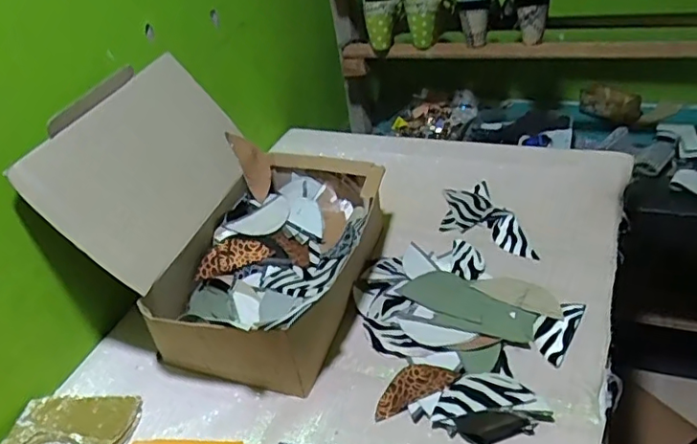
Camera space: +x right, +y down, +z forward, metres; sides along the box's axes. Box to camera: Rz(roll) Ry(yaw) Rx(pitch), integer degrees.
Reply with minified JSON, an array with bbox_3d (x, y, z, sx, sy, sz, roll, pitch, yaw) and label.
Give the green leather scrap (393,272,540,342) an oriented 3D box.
[{"bbox_3d":[0.148,0.100,0.712,0.165,0.011,0.057,21,50,28],"label":"green leather scrap"}]

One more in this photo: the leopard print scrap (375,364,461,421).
[{"bbox_3d":[0.070,0.179,0.631,0.096,0.013,0.043,-18,36,-12],"label":"leopard print scrap"}]

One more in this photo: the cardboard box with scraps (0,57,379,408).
[{"bbox_3d":[-0.138,-0.023,0.721,0.319,0.260,0.332,7,38,21],"label":"cardboard box with scraps"}]

